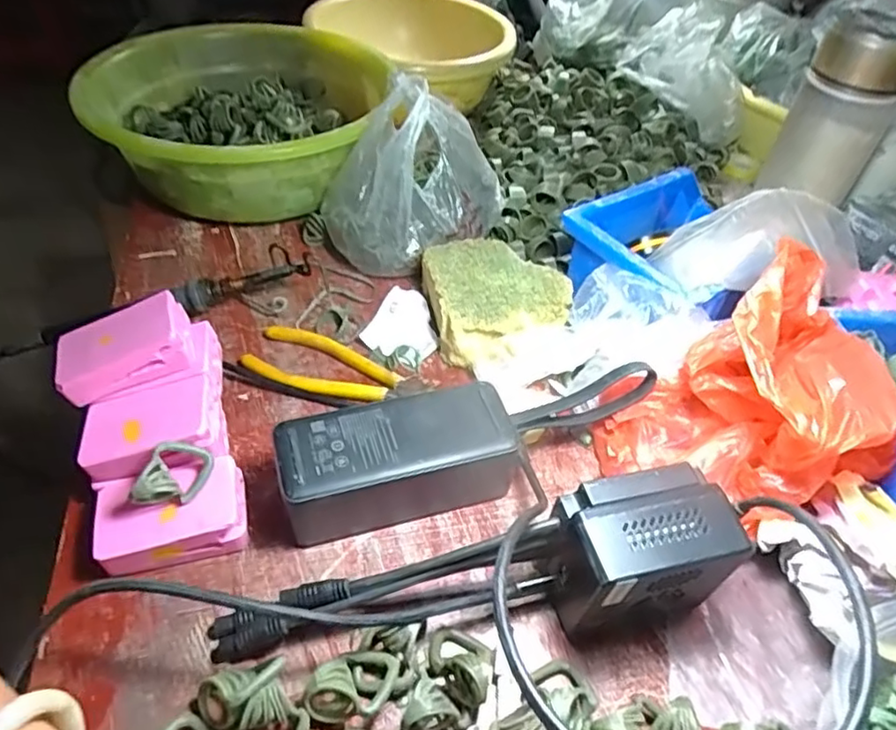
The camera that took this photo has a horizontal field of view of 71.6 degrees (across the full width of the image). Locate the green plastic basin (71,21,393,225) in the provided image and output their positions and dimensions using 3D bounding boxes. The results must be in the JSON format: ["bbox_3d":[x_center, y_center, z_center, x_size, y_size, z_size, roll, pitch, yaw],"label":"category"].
[{"bbox_3d":[-0.184,-0.218,0.556,0.222,0.102,0.257,4,46,0],"label":"green plastic basin"}]

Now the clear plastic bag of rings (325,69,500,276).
[{"bbox_3d":[-0.027,-0.152,0.488,0.136,0.114,0.109,-33,56,-30],"label":"clear plastic bag of rings"}]

